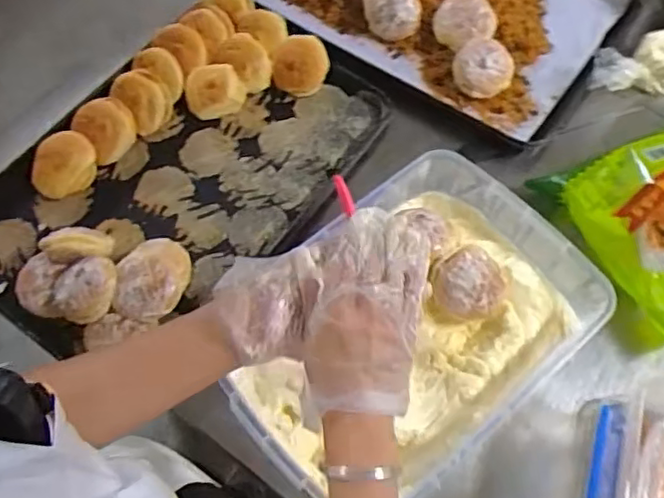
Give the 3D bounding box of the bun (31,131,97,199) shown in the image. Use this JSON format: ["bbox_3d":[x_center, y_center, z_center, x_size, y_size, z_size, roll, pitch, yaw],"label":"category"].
[{"bbox_3d":[-0.377,-0.122,0.887,0.080,0.043,0.081,-12,65,-5],"label":"bun"}]

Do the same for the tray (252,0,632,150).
[{"bbox_3d":[0.168,-0.431,1.051,0.569,0.075,0.385,30,68,14],"label":"tray"}]

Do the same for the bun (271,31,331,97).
[{"bbox_3d":[-0.047,-0.283,0.969,0.086,0.031,0.091,2,95,20],"label":"bun"}]

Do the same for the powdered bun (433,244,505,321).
[{"bbox_3d":[0.161,0.048,0.743,0.079,0.066,0.075,0,64,1],"label":"powdered bun"}]

